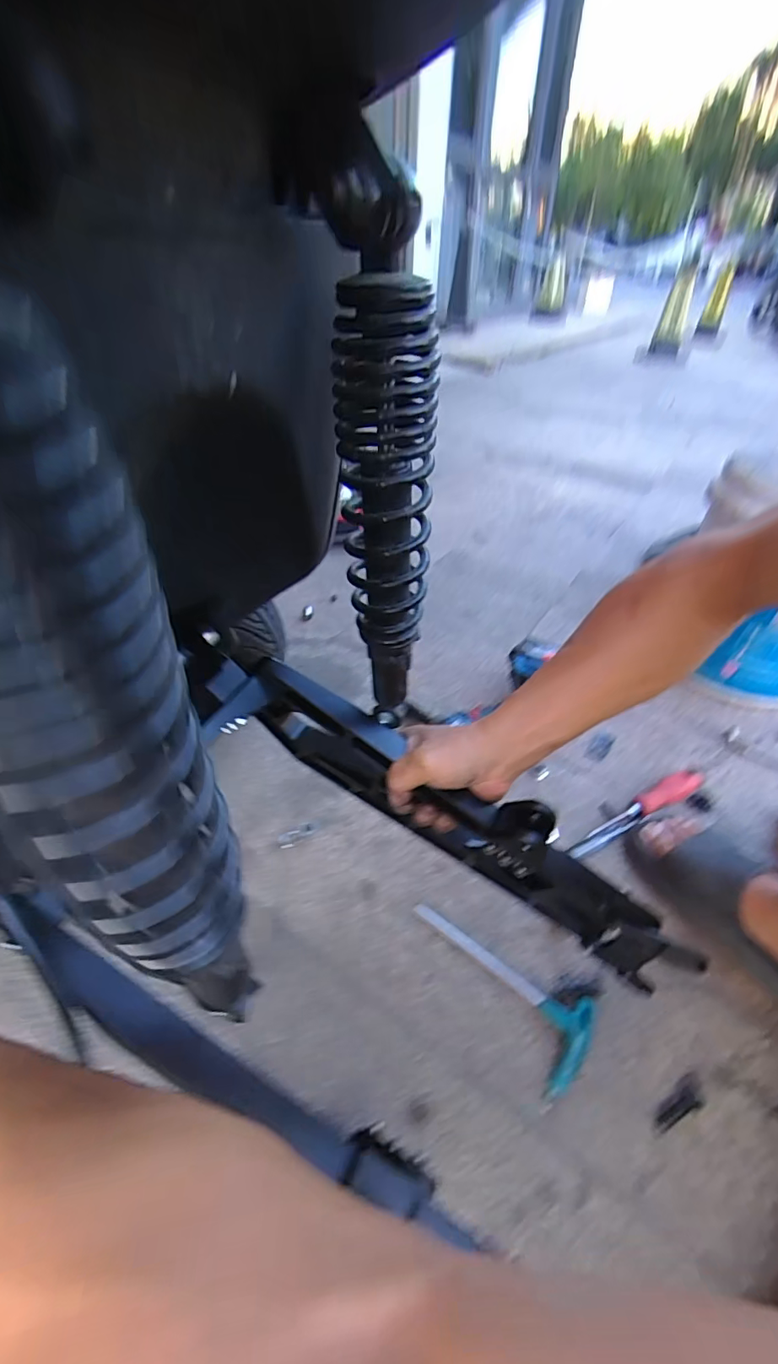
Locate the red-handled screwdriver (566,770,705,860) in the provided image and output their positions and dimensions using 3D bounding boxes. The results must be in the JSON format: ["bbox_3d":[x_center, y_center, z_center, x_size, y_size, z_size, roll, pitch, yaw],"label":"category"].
[{"bbox_3d":[0.322,0.165,0.643,0.229,0.025,0.028,-18,45,-21],"label":"red-handled screwdriver"}]

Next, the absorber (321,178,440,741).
[{"bbox_3d":[-0.003,-0.079,0.302,0.051,0.314,0.046,0,41,-2],"label":"absorber"}]

